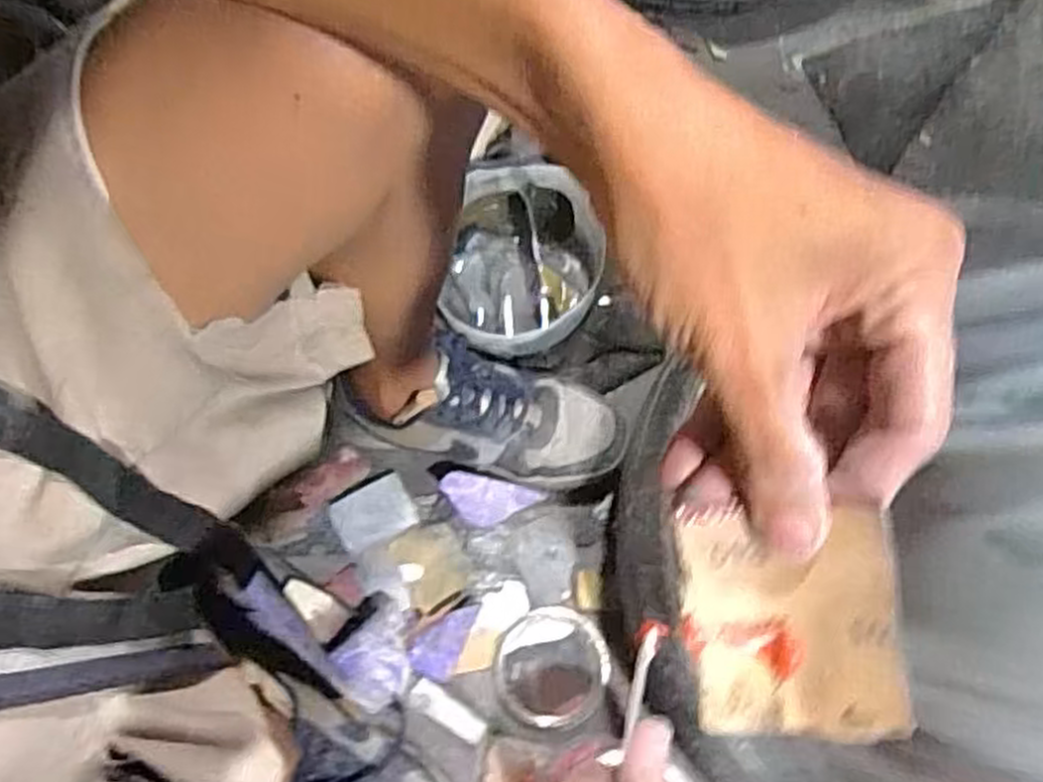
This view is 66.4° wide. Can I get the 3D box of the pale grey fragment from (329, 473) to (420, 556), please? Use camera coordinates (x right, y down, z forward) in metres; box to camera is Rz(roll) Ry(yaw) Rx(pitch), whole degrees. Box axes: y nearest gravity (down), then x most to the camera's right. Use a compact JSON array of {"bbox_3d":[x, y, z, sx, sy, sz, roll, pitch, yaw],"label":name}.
[{"bbox_3d":[-0.136,0.113,0.733,0.070,0.017,0.054,-26,76,-7],"label":"pale grey fragment"}]

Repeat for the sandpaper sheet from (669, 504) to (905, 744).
[{"bbox_3d":[0.075,0.067,0.226,0.058,0.012,0.061,-8,87,31],"label":"sandpaper sheet"}]

